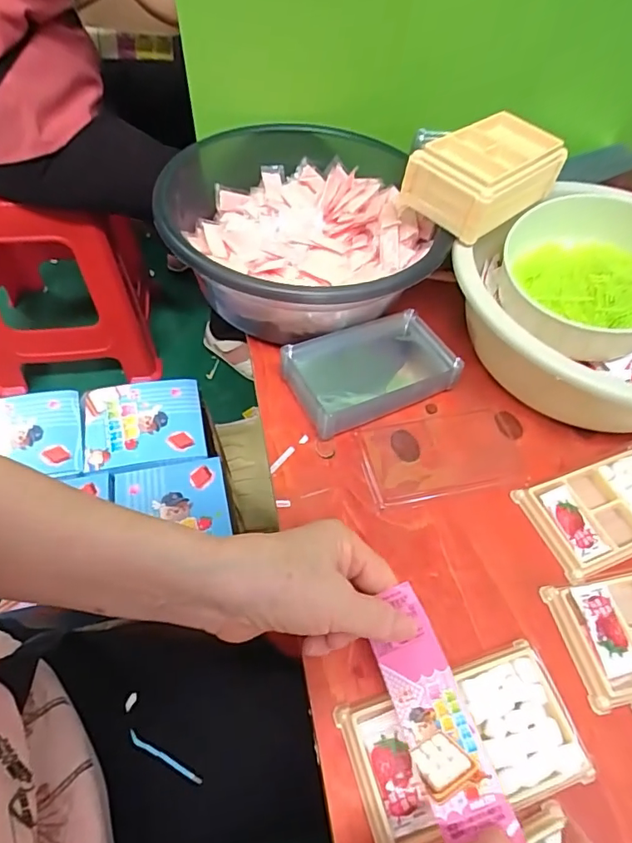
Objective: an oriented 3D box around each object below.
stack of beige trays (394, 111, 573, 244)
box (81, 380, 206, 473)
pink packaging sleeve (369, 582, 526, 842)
[{"bbox_3d":[0.154,-0.223,0.458,0.139,0.053,0.084,-36,65,-26],"label":"stack of beige trays"},{"bbox_3d":[-0.252,0.006,0.747,0.164,0.030,0.134,-6,56,-10],"label":"box"},{"bbox_3d":[0.068,0.166,0.270,0.035,0.027,0.147,-13,52,-13],"label":"pink packaging sleeve"}]

